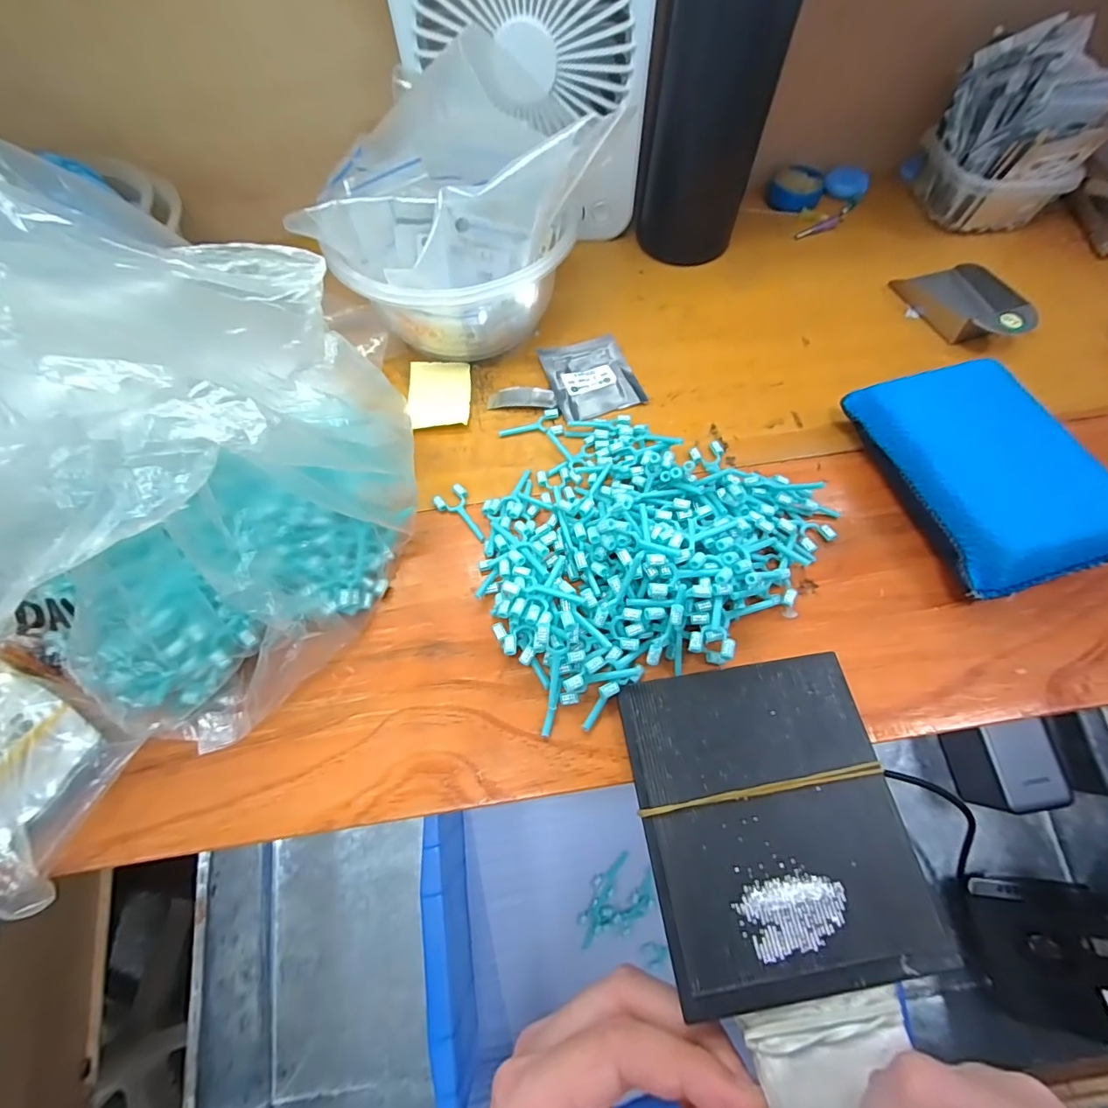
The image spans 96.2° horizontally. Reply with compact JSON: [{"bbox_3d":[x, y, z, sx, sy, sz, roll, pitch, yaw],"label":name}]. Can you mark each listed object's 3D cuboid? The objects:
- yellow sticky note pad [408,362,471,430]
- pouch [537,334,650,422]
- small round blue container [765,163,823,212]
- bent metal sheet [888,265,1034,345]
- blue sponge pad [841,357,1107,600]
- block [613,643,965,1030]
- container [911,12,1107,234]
[{"bbox_3d":[-0.066,-0.092,0.286,0.035,0.006,0.050,-5,63,-1],"label":"yellow sticky note pad"},{"bbox_3d":[0.022,-0.103,0.288,0.048,0.004,0.060,-17,64,-7],"label":"pouch"},{"bbox_3d":[0.172,-0.262,0.356,0.036,0.016,0.035,0,63,1],"label":"small round blue container"},{"bbox_3d":[0.252,-0.155,0.300,0.053,0.021,0.077,-18,65,-8],"label":"bent metal sheet"},{"bbox_3d":[0.200,-0.040,0.234,0.074,0.035,0.110,-15,64,-6],"label":"blue sponge pad"},{"bbox_3d":[0.081,0.097,0.186,0.094,0.004,0.106,-8,64,-3],"label":"block"},{"bbox_3d":[0.288,-0.263,0.315,0.066,0.085,0.077,-16,64,-7],"label":"container"}]

